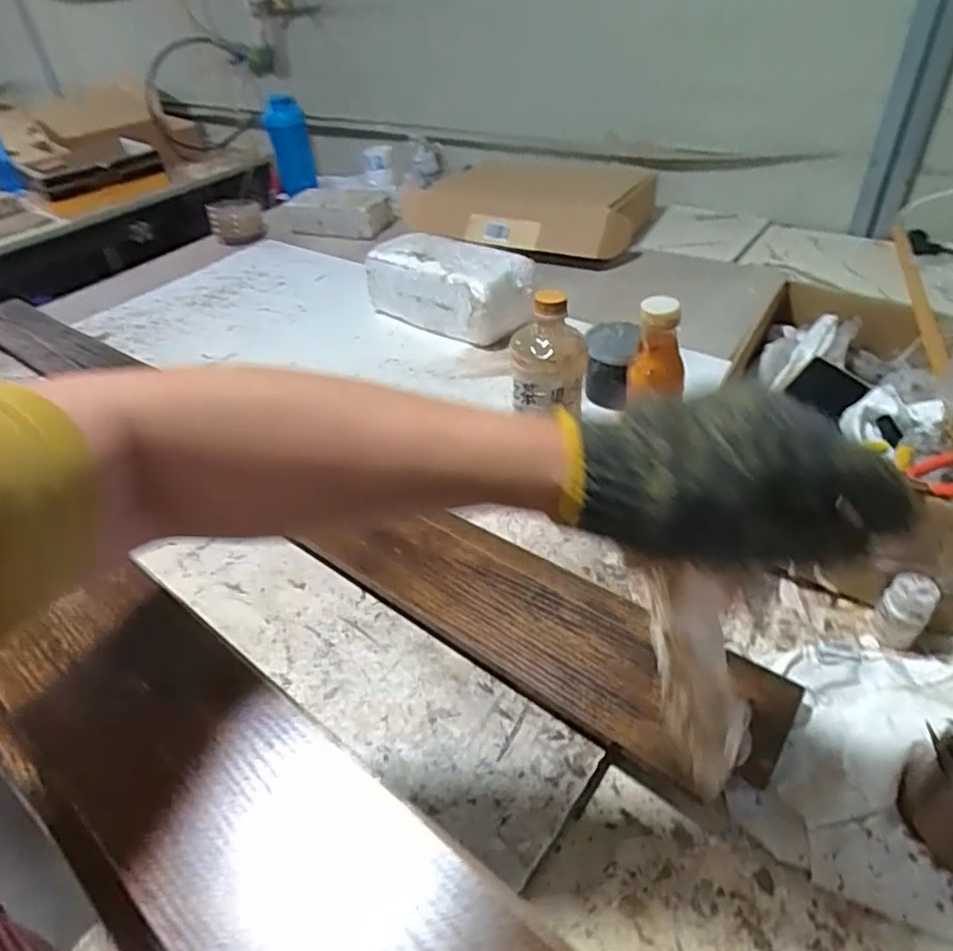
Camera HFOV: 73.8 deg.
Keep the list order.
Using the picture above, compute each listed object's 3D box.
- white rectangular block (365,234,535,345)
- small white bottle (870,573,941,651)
[{"bbox_3d":[-0.037,-0.280,0.935,0.123,0.102,0.255,-34,48,-28],"label":"white rectangular block"},{"bbox_3d":[0.338,0.107,0.503,0.031,0.058,0.033,-2,40,2],"label":"small white bottle"}]

